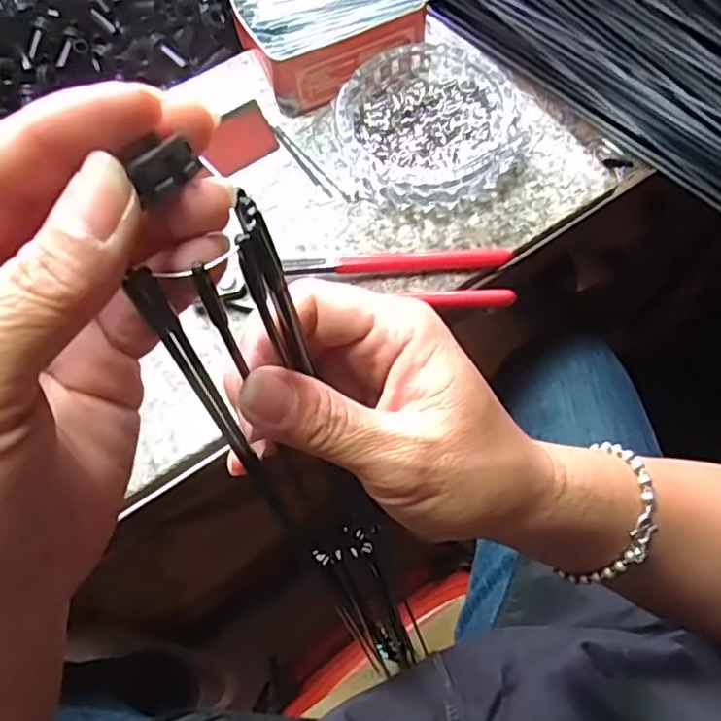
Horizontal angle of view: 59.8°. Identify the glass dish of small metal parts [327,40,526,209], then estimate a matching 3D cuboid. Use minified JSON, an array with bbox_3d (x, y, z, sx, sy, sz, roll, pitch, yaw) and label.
[{"bbox_3d":[0.048,-0.160,0.426,0.126,0.031,0.117,-1,67,2],"label":"glass dish of small metal parts"}]

